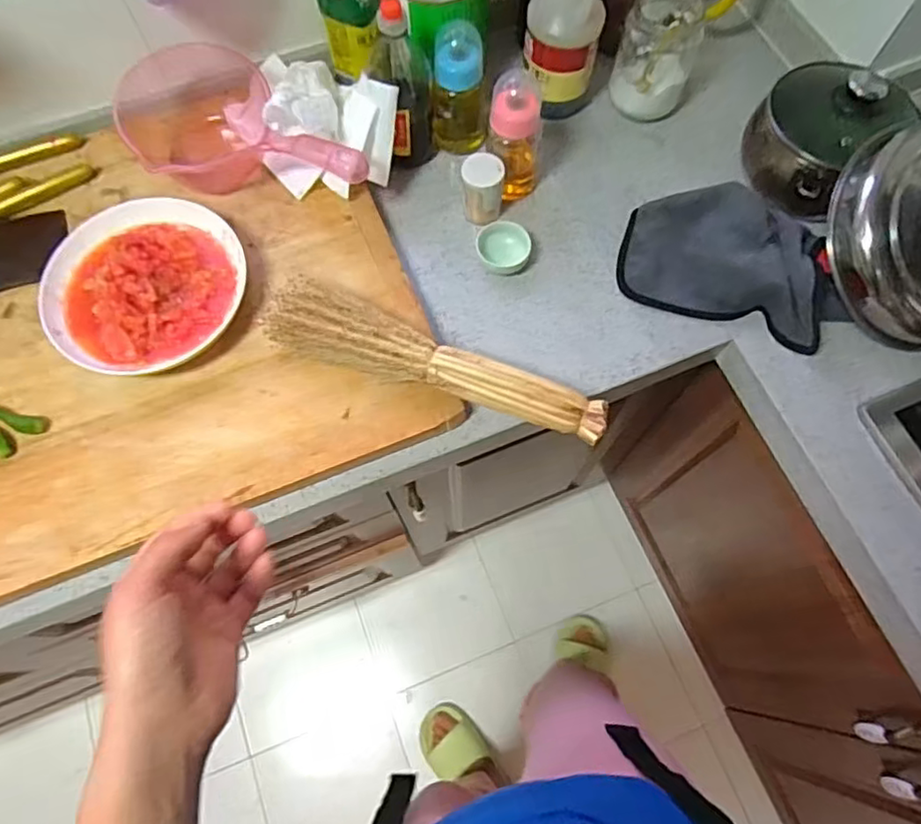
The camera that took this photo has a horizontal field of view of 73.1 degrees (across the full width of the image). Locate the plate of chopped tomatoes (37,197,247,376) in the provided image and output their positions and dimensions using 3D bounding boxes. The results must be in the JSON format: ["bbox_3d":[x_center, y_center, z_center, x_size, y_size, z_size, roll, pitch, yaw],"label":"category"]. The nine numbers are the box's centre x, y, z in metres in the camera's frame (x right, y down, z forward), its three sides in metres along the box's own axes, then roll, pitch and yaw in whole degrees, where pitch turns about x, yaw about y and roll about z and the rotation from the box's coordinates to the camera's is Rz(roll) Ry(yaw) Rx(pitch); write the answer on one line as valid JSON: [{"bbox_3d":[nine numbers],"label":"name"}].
[{"bbox_3d":[-0.333,-0.140,0.662,0.198,0.058,0.197,0,69,0],"label":"plate of chopped tomatoes"}]

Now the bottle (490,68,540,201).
[{"bbox_3d":[0.061,-0.307,0.705,0.066,0.129,0.063,7,69,2],"label":"bottle"}]

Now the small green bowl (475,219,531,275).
[{"bbox_3d":[0.050,-0.187,0.713,0.058,0.030,0.059,0,69,0],"label":"small green bowl"}]

